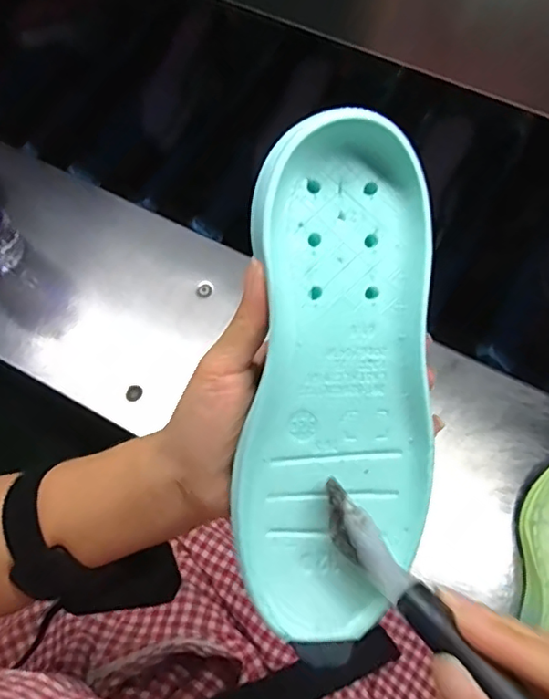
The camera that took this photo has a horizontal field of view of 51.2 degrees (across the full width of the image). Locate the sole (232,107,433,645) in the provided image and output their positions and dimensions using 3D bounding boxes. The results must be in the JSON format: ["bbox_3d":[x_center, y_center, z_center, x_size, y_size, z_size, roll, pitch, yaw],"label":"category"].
[{"bbox_3d":[0.029,0.015,0.247,0.080,0.025,0.213,3,94,4],"label":"sole"}]

